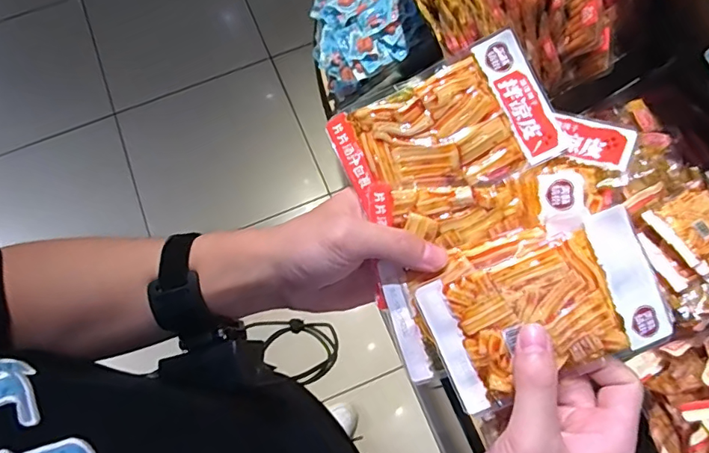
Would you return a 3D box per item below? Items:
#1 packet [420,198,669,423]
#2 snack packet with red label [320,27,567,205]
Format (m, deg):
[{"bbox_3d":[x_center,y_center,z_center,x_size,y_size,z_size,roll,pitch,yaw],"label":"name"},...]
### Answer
[{"bbox_3d":[0.105,0.048,0.274,0.122,0.008,0.076,-23,91,5],"label":"packet"},{"bbox_3d":[0.053,-0.055,0.293,0.123,0.007,0.077,-26,88,3],"label":"snack packet with red label"}]

